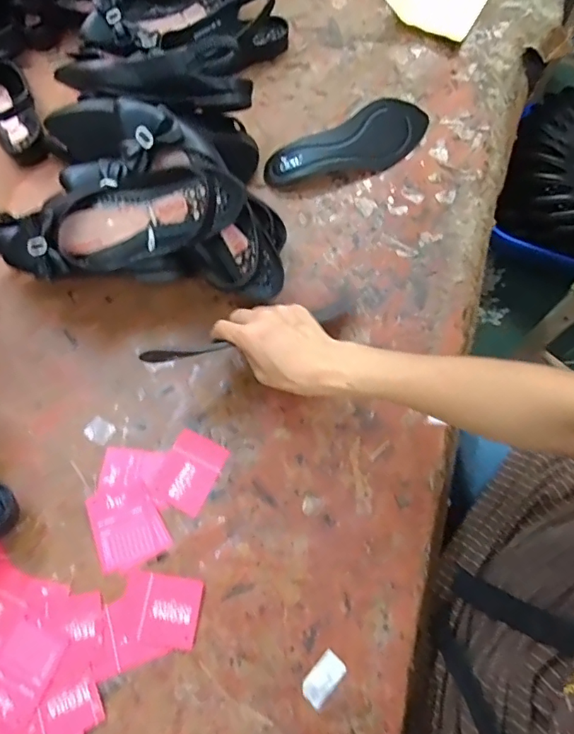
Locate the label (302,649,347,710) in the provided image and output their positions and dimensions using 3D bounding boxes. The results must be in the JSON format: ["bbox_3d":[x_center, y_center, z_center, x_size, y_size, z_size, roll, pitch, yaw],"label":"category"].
[{"bbox_3d":[0.032,0.269,0.424,0.023,0.004,0.041,39,73,16],"label":"label"}]

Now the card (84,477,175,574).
[{"bbox_3d":[-0.156,0.153,0.478,0.064,0.004,0.078,-28,69,-10],"label":"card"}]

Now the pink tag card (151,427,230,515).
[{"bbox_3d":[-0.098,0.104,0.498,0.058,0.004,0.072,26,70,12],"label":"pink tag card"}]

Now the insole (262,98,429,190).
[{"bbox_3d":[0.082,-0.291,0.646,0.230,0.035,0.071,-19,68,-6],"label":"insole"}]

